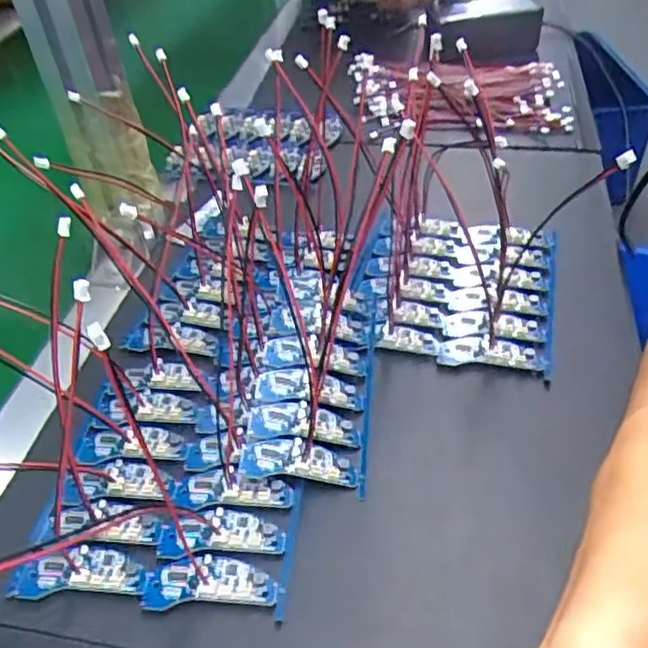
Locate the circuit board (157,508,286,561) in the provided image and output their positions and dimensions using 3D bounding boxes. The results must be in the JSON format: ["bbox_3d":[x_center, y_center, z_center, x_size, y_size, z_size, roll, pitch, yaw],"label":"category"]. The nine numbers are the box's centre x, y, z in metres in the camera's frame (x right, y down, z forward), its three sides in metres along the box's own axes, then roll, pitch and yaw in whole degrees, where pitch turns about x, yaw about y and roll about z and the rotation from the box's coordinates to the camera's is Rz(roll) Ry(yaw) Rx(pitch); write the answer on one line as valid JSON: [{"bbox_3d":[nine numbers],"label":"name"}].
[{"bbox_3d":[-0.053,0.107,0.336,0.063,0.004,0.026,-2,44,2],"label":"circuit board"}]

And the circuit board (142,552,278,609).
[{"bbox_3d":[-0.056,0.126,0.318,0.065,0.006,0.023,-3,44,1],"label":"circuit board"}]

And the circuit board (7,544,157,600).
[{"bbox_3d":[-0.121,0.124,0.325,0.068,0.007,0.024,-3,44,1],"label":"circuit board"}]

